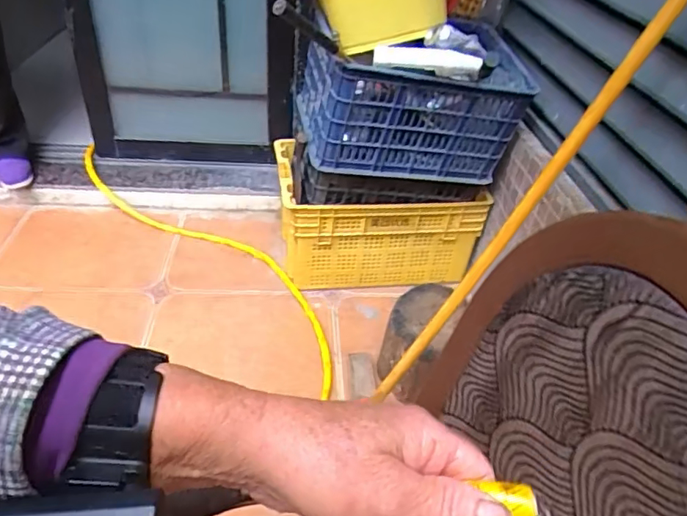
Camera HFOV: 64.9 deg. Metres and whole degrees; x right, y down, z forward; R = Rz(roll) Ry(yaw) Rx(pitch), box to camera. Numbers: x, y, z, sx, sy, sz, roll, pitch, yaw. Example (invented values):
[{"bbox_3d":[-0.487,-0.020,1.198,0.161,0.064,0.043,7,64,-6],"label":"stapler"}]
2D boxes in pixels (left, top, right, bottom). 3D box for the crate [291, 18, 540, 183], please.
[{"bbox_3d":[0.159,-0.372,1.318,0.497,0.266,0.336,-1,38,-8],"label":"crate"}]

